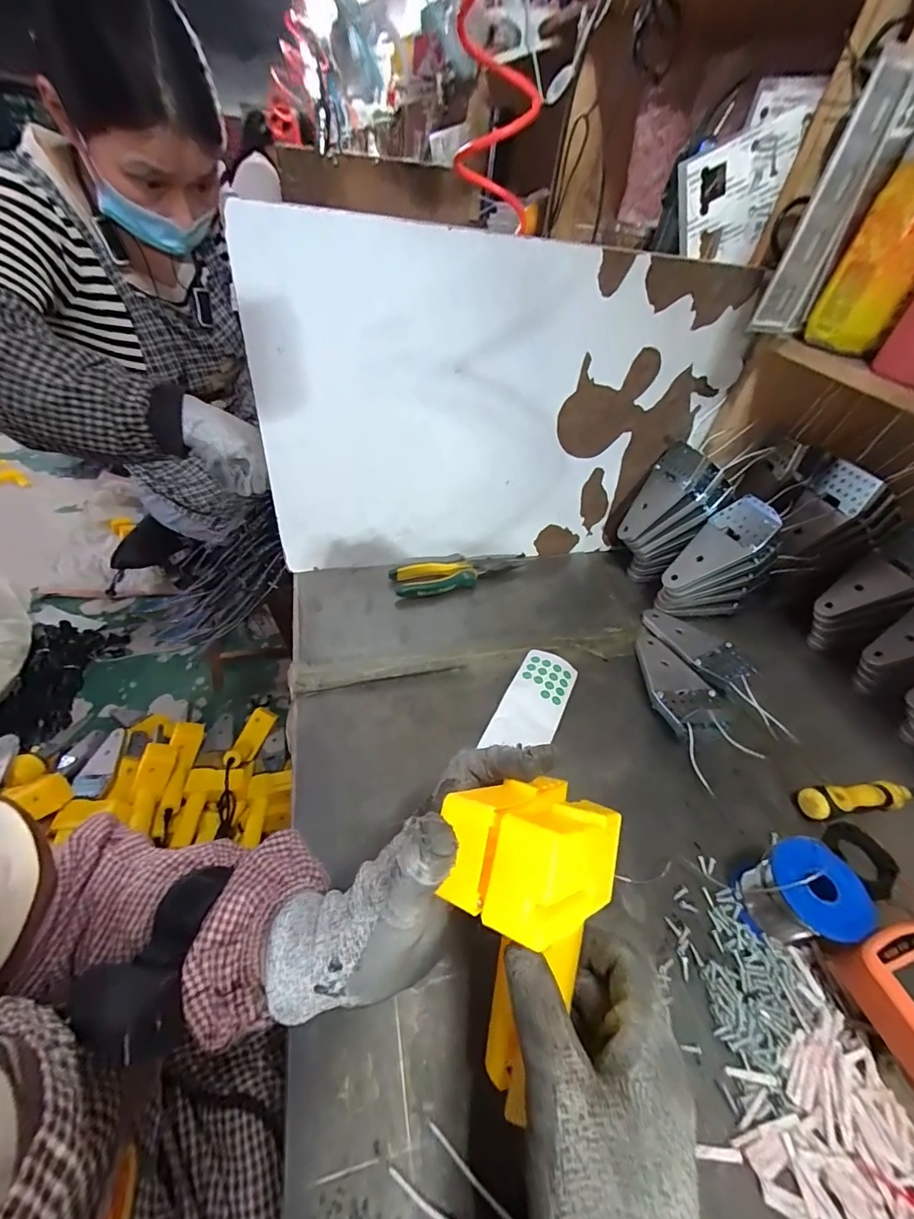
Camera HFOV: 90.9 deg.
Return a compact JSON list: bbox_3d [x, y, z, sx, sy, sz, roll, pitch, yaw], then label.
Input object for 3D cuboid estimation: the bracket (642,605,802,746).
[{"bbox_3d":[0.302,0.062,0.527,0.061,0.023,0.200,-20,50,-26],"label":"bracket"}]

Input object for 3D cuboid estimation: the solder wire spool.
[{"bbox_3d":[0.256,0.214,0.337,0.063,0.062,0.063,-2,45,-10],"label":"solder wire spool"}]

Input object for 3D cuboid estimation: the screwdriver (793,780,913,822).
[{"bbox_3d":[0.402,0.175,0.426,0.173,0.023,0.025,-2,45,-10],"label":"screwdriver"}]

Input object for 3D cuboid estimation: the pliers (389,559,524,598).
[{"bbox_3d":[0.003,-0.048,0.598,0.176,0.021,0.045,-11,47,-18],"label":"pliers"}]

